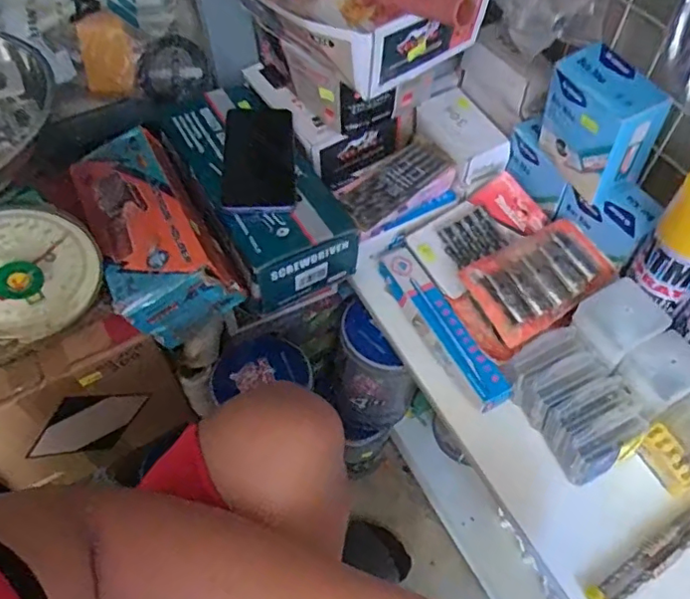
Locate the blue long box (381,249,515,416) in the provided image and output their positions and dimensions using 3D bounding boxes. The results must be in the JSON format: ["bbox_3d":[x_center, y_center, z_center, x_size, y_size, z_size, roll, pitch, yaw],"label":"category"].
[{"bbox_3d":[0.101,0.026,0.615,0.041,0.024,0.203,-26,59,-16],"label":"blue long box"}]

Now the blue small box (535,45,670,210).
[{"bbox_3d":[0.239,-0.166,0.546,0.060,0.112,0.097,-20,58,-13],"label":"blue small box"}]

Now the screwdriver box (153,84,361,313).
[{"bbox_3d":[-0.101,-0.129,0.653,0.125,0.077,0.295,-25,59,-15],"label":"screwdriver box"}]

